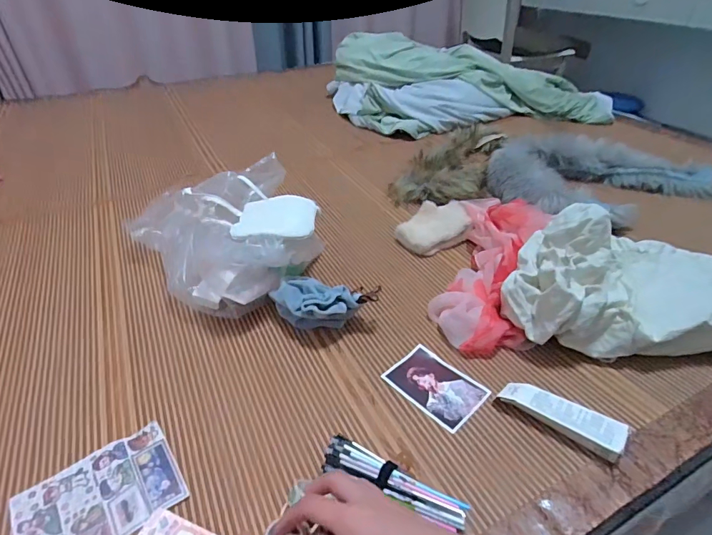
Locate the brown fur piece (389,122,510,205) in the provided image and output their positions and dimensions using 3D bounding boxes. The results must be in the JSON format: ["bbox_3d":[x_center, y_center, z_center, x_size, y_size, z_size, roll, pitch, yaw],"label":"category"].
[{"bbox_3d":[0.216,-0.243,0.963,0.177,0.078,0.393,16,39,18],"label":"brown fur piece"}]

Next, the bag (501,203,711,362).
[{"bbox_3d":[0.348,0.013,0.539,0.320,0.123,0.169,-5,37,-5],"label":"bag"}]

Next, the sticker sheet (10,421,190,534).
[{"bbox_3d":[-0.240,0.216,0.404,0.133,0.005,0.100,-26,43,-28],"label":"sticker sheet"}]

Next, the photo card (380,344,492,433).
[{"bbox_3d":[0.093,0.137,0.503,0.072,0.004,0.105,-30,44,-32],"label":"photo card"}]

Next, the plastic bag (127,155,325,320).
[{"bbox_3d":[-0.196,-0.066,0.689,0.247,0.116,0.311,-24,44,-31],"label":"plastic bag"}]

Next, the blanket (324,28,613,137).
[{"bbox_3d":[0.324,-0.590,1.356,0.779,0.178,0.543,-9,38,-14],"label":"blanket"}]

